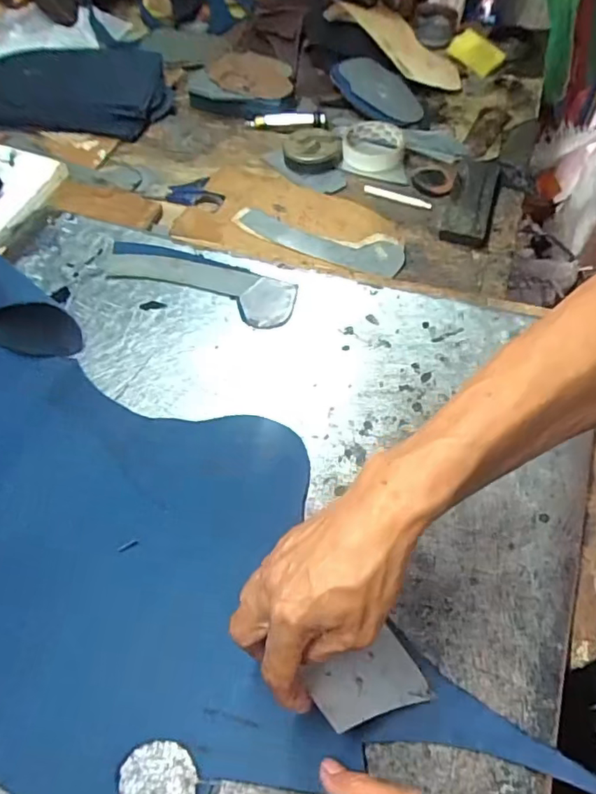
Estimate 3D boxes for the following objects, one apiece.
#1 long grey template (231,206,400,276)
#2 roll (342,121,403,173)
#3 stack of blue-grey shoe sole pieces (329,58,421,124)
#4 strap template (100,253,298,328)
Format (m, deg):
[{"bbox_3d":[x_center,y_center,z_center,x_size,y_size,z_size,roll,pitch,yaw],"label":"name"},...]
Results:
[{"bbox_3d":[0.018,-0.178,0.643,0.208,0.011,0.079,15,54,11],"label":"long grey template"},{"bbox_3d":[0.101,-0.334,0.743,0.083,0.032,0.087,-1,56,1],"label":"roll"},{"bbox_3d":[0.124,-0.476,0.844,0.156,0.022,0.080,42,81,11],"label":"stack of blue-grey shoe sole pieces"},{"bbox_3d":[-0.112,-0.129,0.598,0.228,0.009,0.060,19,61,16],"label":"strap template"}]

